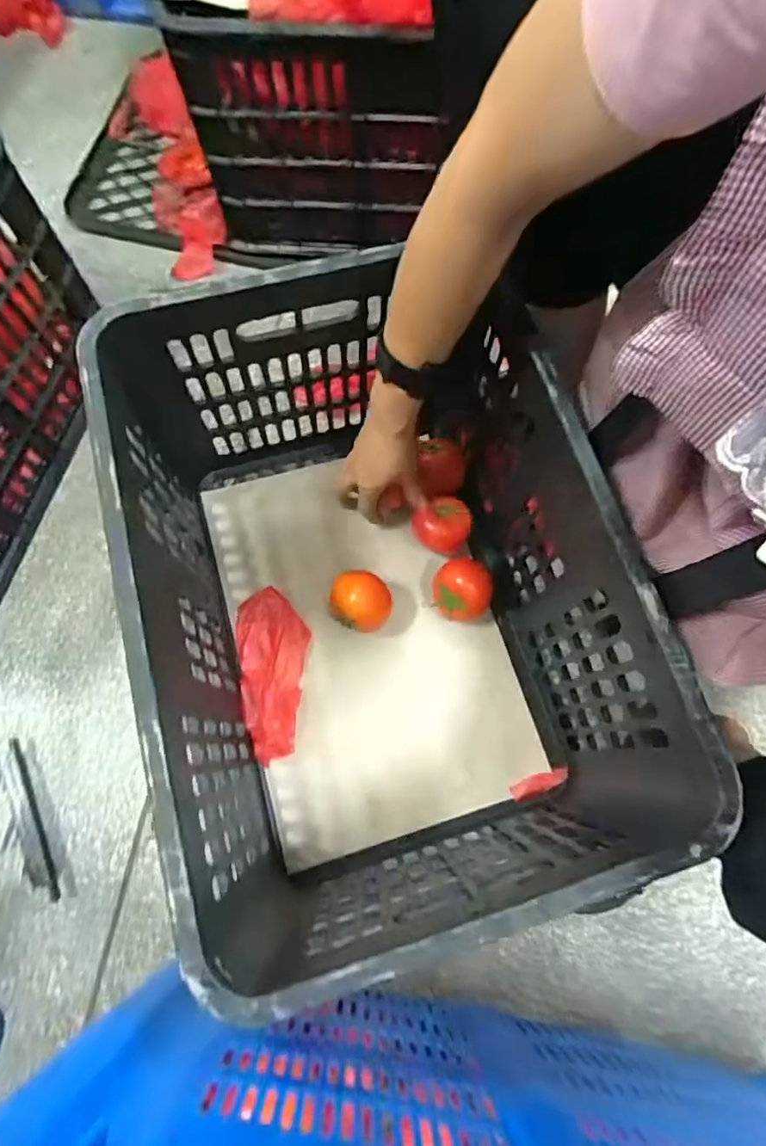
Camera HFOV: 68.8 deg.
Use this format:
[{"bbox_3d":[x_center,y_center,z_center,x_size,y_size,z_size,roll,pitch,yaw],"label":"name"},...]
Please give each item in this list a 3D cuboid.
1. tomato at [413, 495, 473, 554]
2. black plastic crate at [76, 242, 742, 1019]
[{"bbox_3d":[0.070,-0.053,0.630,0.057,0.057,0.059,0,74,-1],"label":"tomato"},{"bbox_3d":[-0.014,-0.003,0.510,0.347,0.270,0.523,-15,75,-5],"label":"black plastic crate"}]

